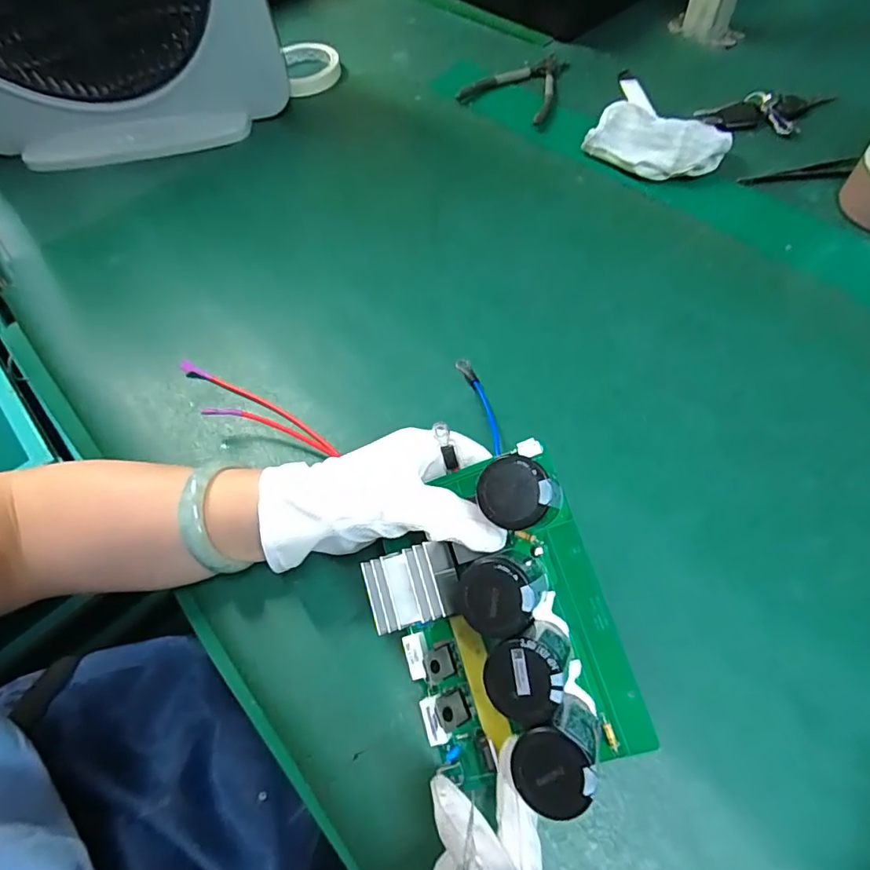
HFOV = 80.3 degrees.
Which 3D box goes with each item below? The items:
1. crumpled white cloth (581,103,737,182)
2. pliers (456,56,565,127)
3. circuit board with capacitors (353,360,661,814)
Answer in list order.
[{"bbox_3d":[0.213,-0.281,0.503,0.122,0.035,0.069,27,66,19],"label":"crumpled white cloth"},{"bbox_3d":[0.104,-0.408,0.598,0.108,0.013,0.140,28,66,20],"label":"pliers"},{"bbox_3d":[0.025,0.091,0.256,0.114,0.063,0.157,-22,74,17],"label":"circuit board with capacitors"}]

